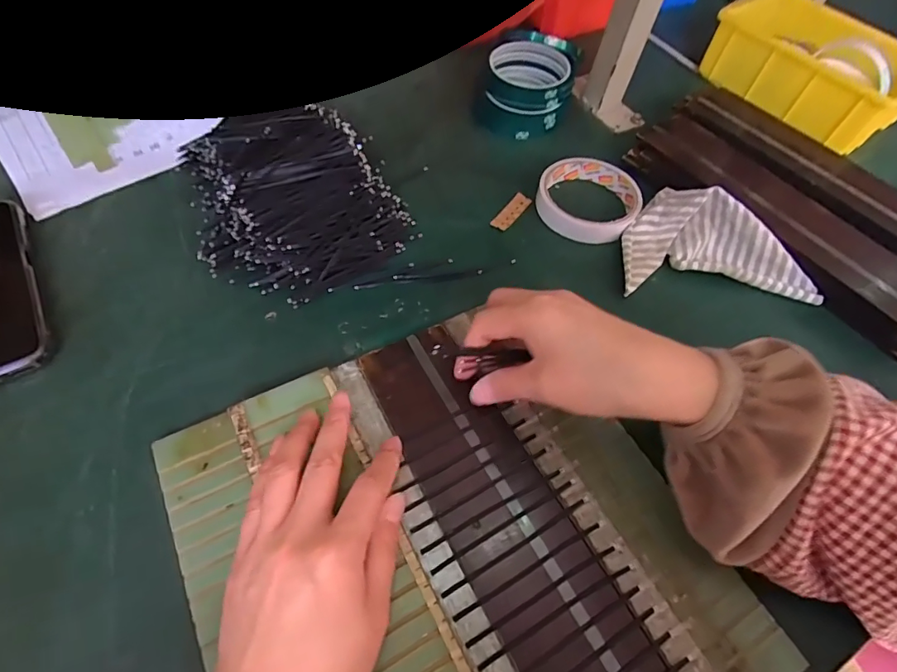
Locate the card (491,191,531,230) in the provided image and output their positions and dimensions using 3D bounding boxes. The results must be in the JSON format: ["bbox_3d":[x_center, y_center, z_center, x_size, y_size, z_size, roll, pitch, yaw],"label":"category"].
[{"bbox_3d":[0.056,-0.109,0.421,0.015,0.004,0.046,35,66,13],"label":"card"}]

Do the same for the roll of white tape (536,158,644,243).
[{"bbox_3d":[0.123,-0.121,0.422,0.085,0.021,0.083,2,57,-3],"label":"roll of white tape"}]

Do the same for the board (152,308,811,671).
[{"bbox_3d":[0.004,0.115,0.262,0.252,0.008,0.268,-24,62,-19],"label":"board"}]

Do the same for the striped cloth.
[{"bbox_3d":[0.217,-0.084,0.392,0.155,0.043,0.106,2,57,-4],"label":"striped cloth"}]

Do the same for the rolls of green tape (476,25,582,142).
[{"bbox_3d":[0.081,-0.260,0.491,0.088,0.050,0.116,17,57,6],"label":"rolls of green tape"}]

